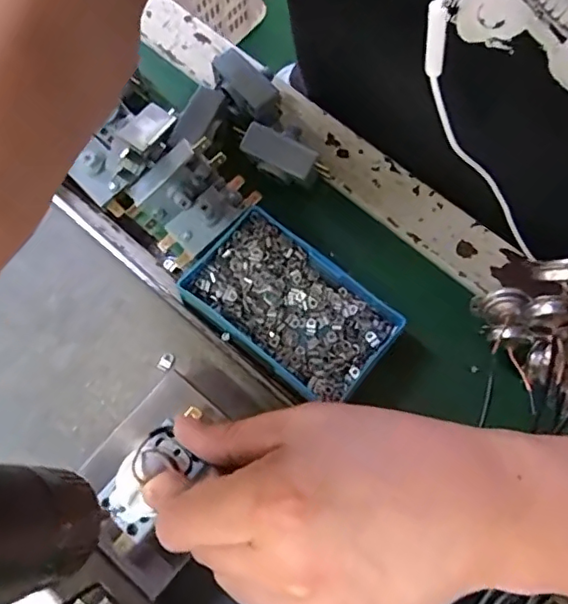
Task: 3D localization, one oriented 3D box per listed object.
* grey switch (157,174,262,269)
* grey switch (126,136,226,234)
[{"bbox_3d":[-0.045,-0.053,0.330,0.027,0.017,0.065,43,78,13],"label":"grey switch"},{"bbox_3d":[-0.066,-0.070,0.338,0.067,0.026,0.030,-41,75,10],"label":"grey switch"}]

